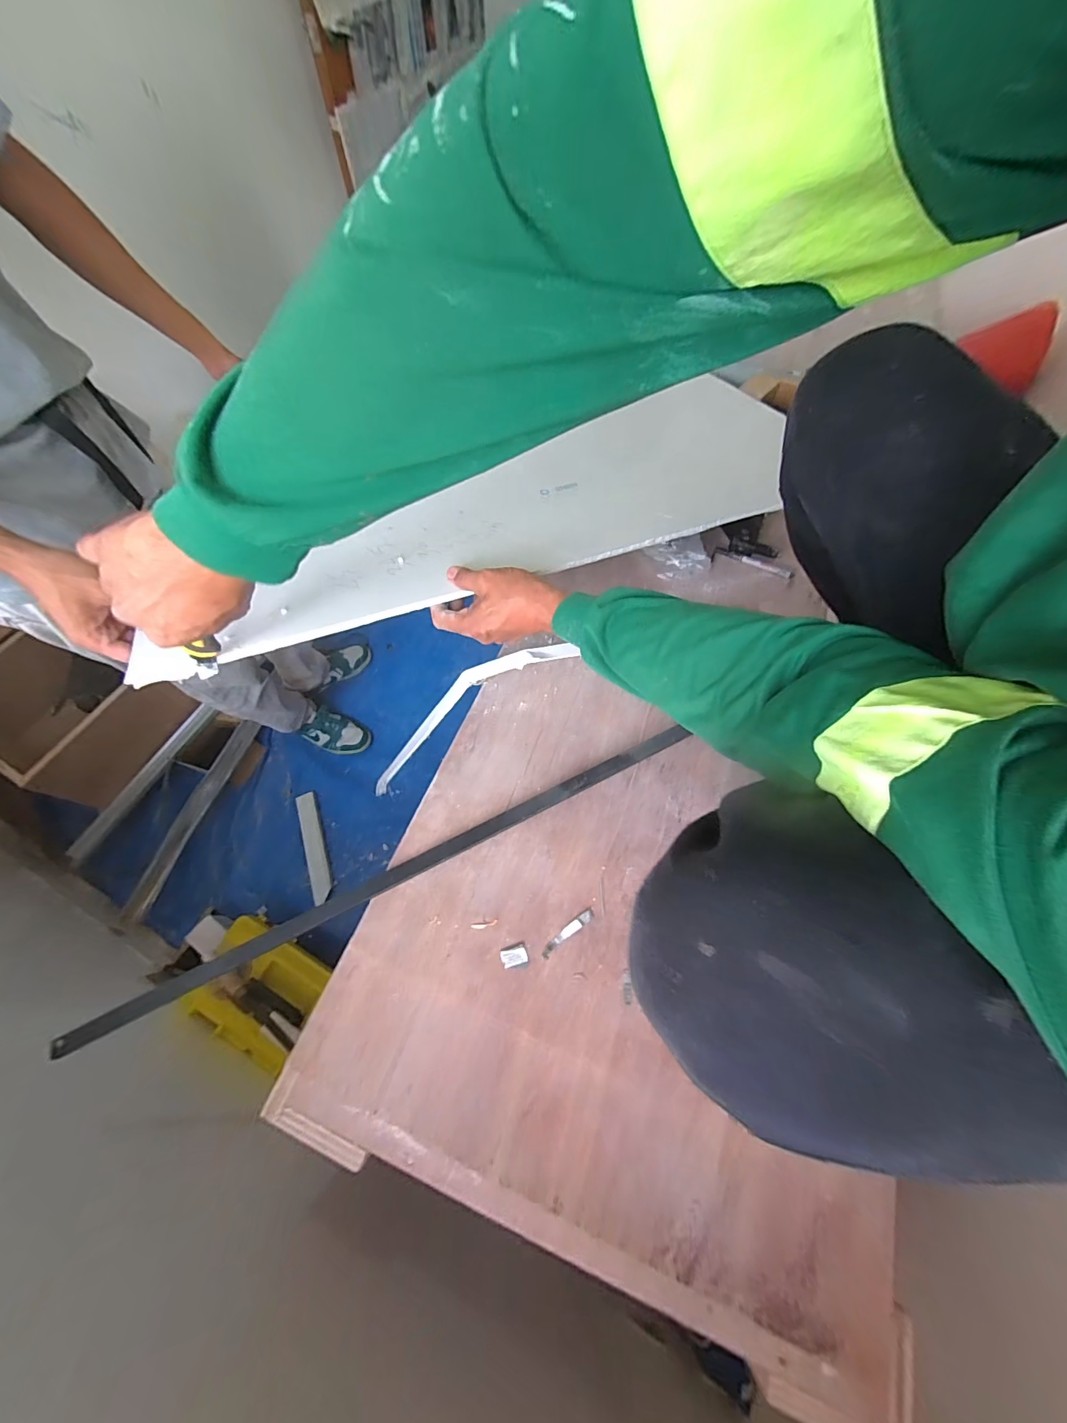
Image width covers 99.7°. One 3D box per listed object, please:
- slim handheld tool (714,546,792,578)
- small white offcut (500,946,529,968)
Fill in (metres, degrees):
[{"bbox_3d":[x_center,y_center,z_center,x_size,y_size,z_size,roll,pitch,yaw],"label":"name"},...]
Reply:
[{"bbox_3d":[0.378,-0.256,0.776,0.133,0.015,0.013,26,67,10],"label":"slim handheld tool"},{"bbox_3d":[-0.022,0.284,0.520,0.030,0.004,0.018,-12,65,-6],"label":"small white offcut"}]

